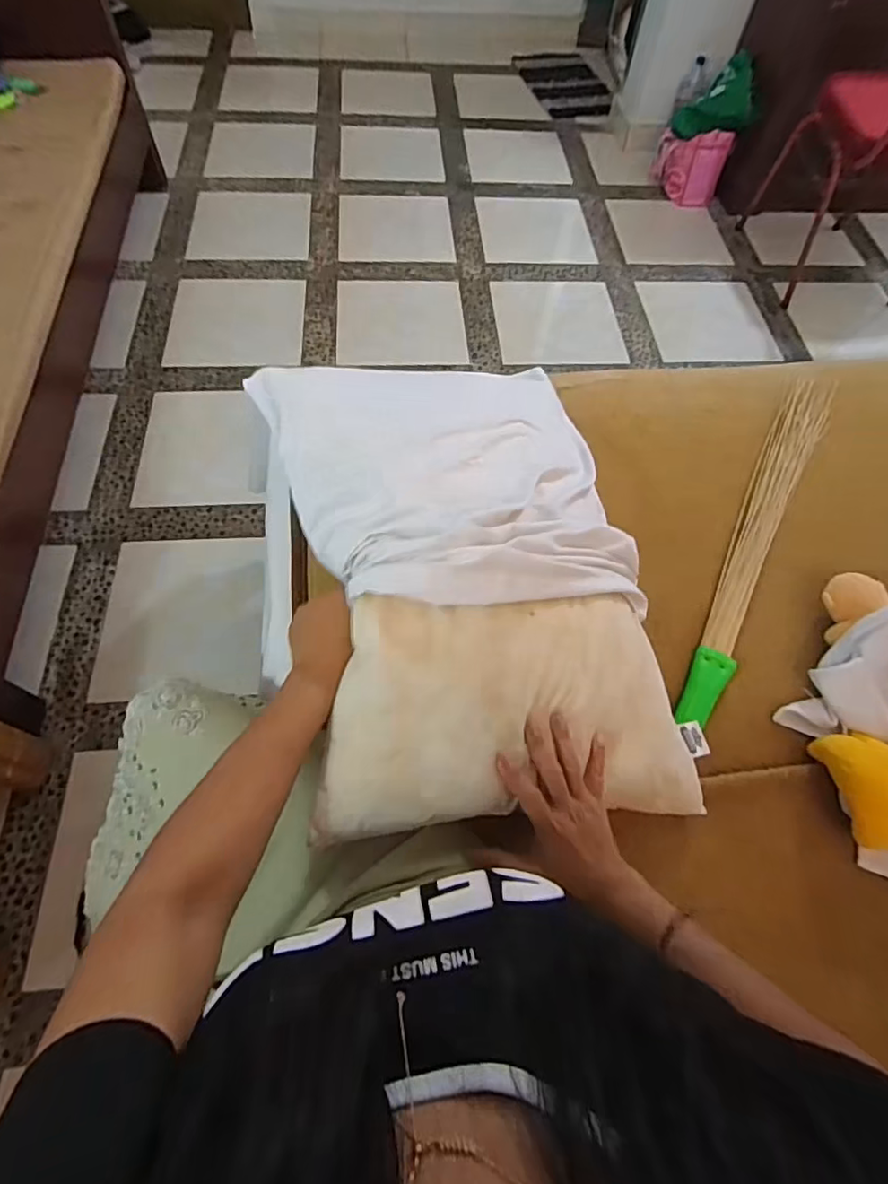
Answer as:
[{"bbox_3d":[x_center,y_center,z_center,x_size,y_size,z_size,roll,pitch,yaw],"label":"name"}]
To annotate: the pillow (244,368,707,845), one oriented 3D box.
[{"bbox_3d":[0.019,-0.045,0.661,0.433,0.186,0.571,-1,49,-16],"label":"pillow"}]

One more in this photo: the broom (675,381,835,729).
[{"bbox_3d":[0.459,-0.098,0.833,0.073,0.025,0.666,30,64,12],"label":"broom"}]

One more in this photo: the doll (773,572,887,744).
[{"bbox_3d":[0.525,0.083,0.697,0.126,0.092,0.226,28,64,11],"label":"doll"}]

